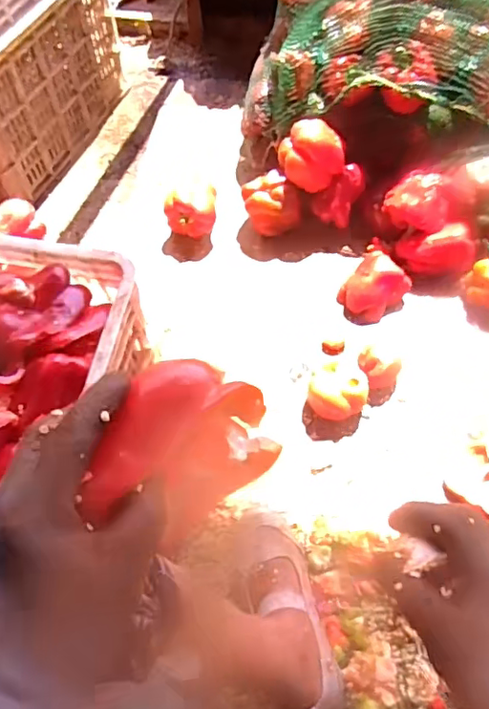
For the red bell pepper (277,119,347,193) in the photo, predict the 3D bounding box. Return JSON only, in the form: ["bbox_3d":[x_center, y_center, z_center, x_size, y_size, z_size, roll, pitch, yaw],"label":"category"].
[{"bbox_3d":[0.118,-0.342,0.976,0.109,0.101,0.074,-8,57,-3],"label":"red bell pepper"}]

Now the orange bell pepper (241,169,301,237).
[{"bbox_3d":[0.051,-0.267,1.031,0.098,0.098,0.084,-14,58,-7],"label":"orange bell pepper"}]

